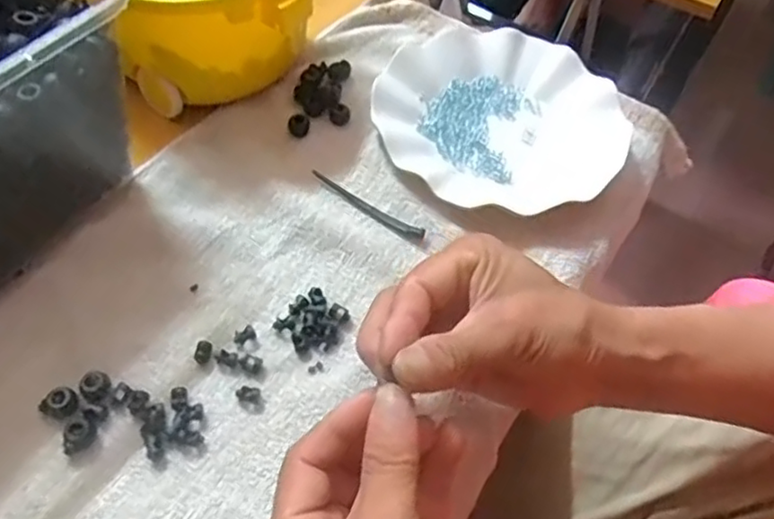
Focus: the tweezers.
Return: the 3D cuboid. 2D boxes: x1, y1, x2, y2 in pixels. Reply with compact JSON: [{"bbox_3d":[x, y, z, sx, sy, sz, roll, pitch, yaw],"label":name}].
[{"bbox_3d":[-0.013,-0.036,0.444,0.088,0.010,0.011,30,57,16],"label":"tweezers"}]

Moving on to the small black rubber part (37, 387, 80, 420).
[{"bbox_3d":[-0.172,0.076,0.349,0.013,0.012,0.017,34,58,19],"label":"small black rubber part"}]

